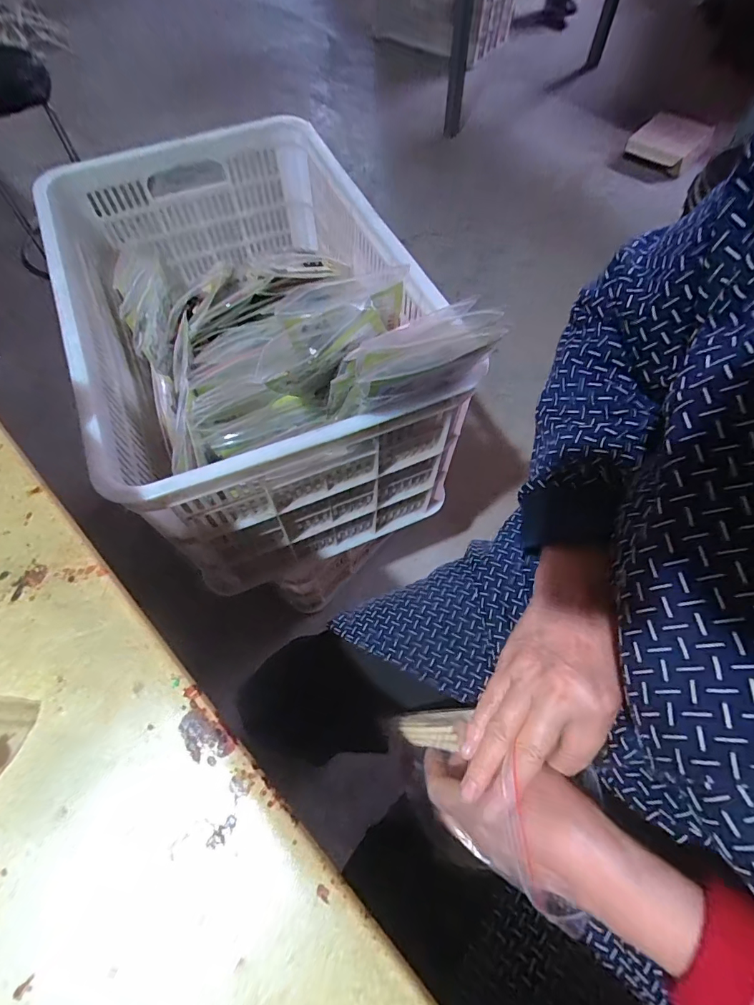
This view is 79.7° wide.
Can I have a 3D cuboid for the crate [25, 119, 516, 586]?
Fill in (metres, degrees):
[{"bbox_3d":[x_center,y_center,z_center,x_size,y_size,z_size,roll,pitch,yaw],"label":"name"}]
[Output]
[{"bbox_3d":[-0.183,-0.241,0.691,0.400,0.327,0.600,-21,66,-10],"label":"crate"}]

